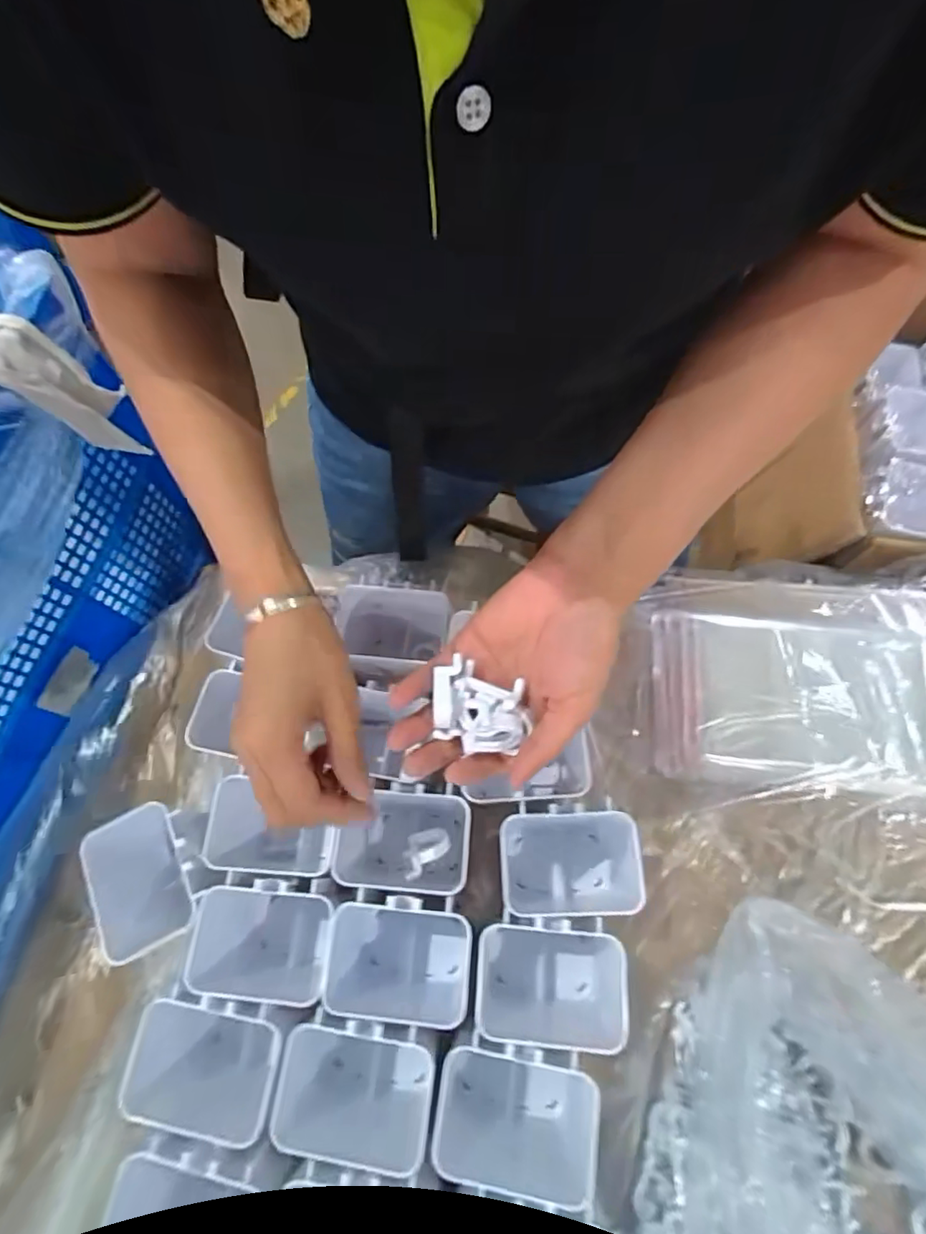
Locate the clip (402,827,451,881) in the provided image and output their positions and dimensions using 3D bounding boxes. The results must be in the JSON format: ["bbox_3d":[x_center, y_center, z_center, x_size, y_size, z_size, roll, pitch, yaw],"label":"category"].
[{"bbox_3d":[-0.028,0.163,0.398,0.038,0.010,0.023,-40,72,-10],"label":"clip"}]

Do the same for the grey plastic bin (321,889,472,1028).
[{"bbox_3d":[-0.042,0.239,0.401,0.102,0.096,0.082,2,68,5],"label":"grey plastic bin"}]

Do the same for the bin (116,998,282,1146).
[{"bbox_3d":[-0.159,0.299,0.383,0.094,0.086,0.081,7,68,7],"label":"bin"}]

